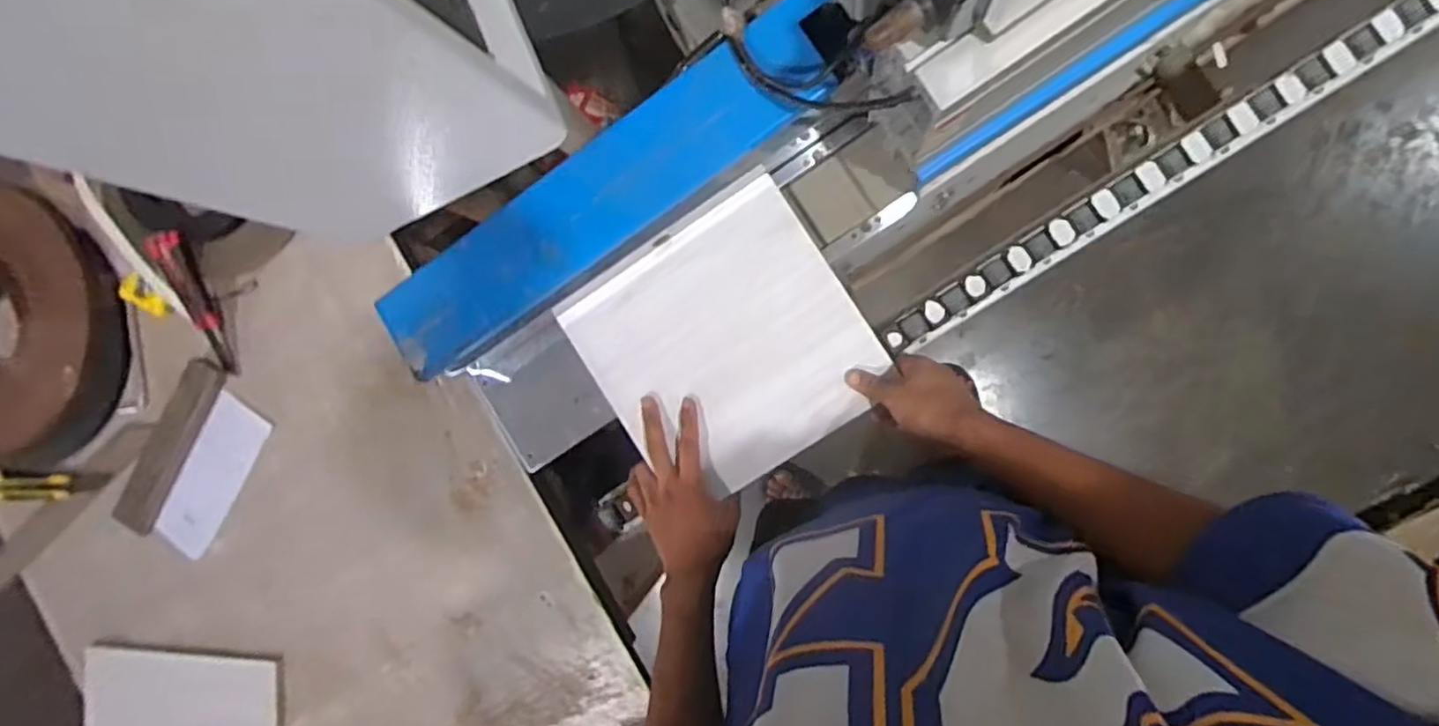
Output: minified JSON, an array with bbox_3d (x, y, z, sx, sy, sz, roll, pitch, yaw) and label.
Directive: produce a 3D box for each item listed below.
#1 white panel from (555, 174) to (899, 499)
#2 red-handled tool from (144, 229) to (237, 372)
[{"bbox_3d":[0.009,-0.015,0.758,0.269,0.026,0.268,-33,86,8],"label":"white panel"},{"bbox_3d":[-0.636,-0.073,0.860,0.033,0.024,0.172,-11,111,9],"label":"red-handled tool"}]

